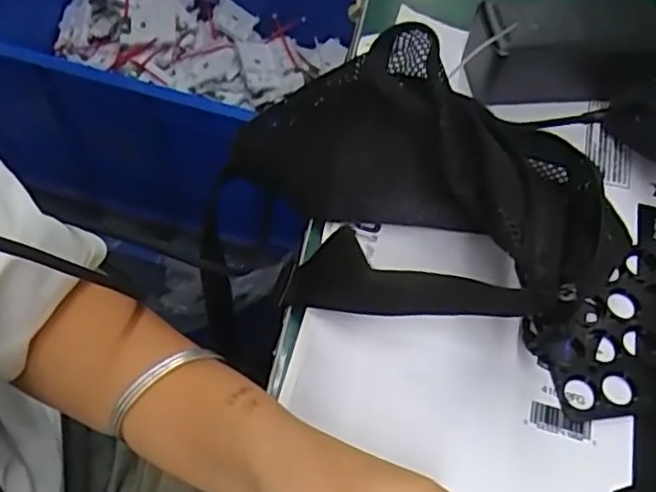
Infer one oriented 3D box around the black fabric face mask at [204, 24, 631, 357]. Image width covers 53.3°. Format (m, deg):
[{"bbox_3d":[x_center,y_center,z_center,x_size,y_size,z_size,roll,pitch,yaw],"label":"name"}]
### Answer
[{"bbox_3d":[0.044,-0.026,0.380,0.238,0.109,0.160,7,57,1],"label":"black fabric face mask"}]

